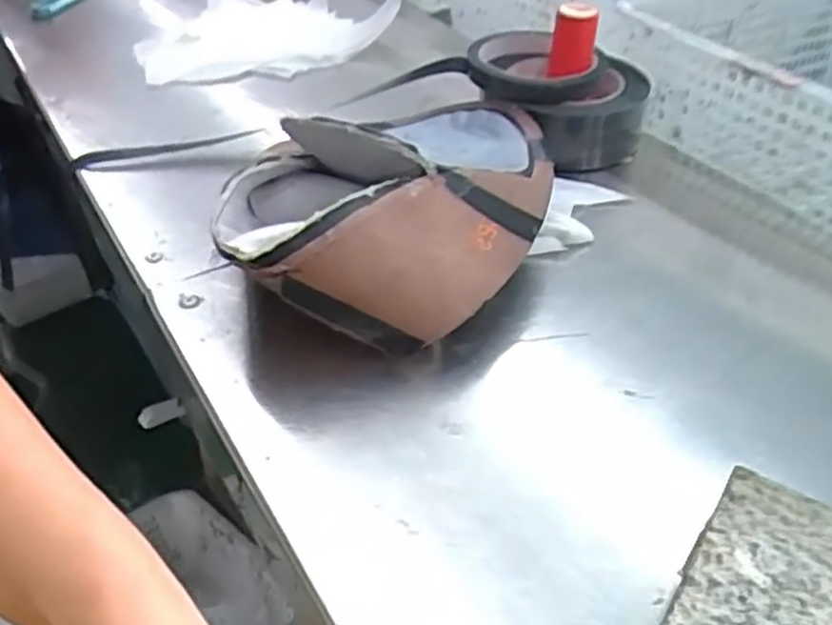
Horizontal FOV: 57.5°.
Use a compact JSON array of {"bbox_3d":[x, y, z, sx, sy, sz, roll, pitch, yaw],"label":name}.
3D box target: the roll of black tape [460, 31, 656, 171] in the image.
[{"bbox_3d":[0.106,-0.165,0.585,0.134,0.065,0.115,10,39,9],"label":"roll of black tape"}]

